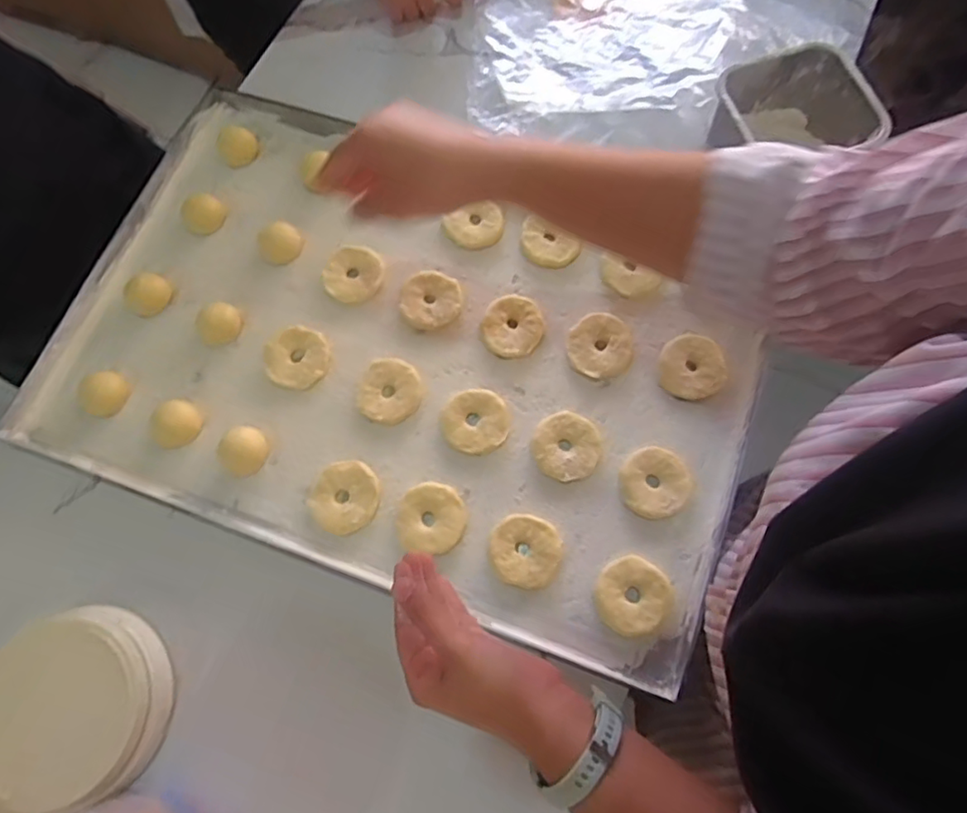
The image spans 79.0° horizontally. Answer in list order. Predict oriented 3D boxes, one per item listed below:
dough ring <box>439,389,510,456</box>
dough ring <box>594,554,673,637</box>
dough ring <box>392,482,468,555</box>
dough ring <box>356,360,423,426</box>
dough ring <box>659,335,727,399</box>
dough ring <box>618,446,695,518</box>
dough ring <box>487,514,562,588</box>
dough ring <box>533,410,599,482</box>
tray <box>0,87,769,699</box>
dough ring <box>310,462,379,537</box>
[{"bbox_3d":[-0.006,0.013,0.510,0.057,0.012,0.057,-1,73,2],"label":"dough ring"},{"bbox_3d":[0.119,0.150,0.467,0.056,0.010,0.059,-1,73,2],"label":"dough ring"},{"bbox_3d":[-0.044,0.092,0.489,0.056,0.007,0.056,-1,73,2],"label":"dough ring"},{"bbox_3d":[-0.082,-0.014,0.520,0.056,0.007,0.058,11,73,5],"label":"dough ring"},{"bbox_3d":[0.182,-0.037,0.518,0.056,0.009,0.059,-1,73,2],"label":"dough ring"},{"bbox_3d":[0.142,0.063,0.487,0.055,0.008,0.057,-1,73,2],"label":"dough ring"},{"bbox_3d":[0.034,0.117,0.479,0.057,0.010,0.055,-1,73,2],"label":"dough ring"},{"bbox_3d":[0.070,0.034,0.506,0.055,0.009,0.058,-1,73,2],"label":"dough ring"},{"bbox_3d":[-0.077,-0.054,0.534,0.610,0.022,0.387,20,74,8],"label":"tray"},{"bbox_3d":[-0.116,0.076,0.494,0.056,0.007,0.060,-1,73,2],"label":"dough ring"}]

